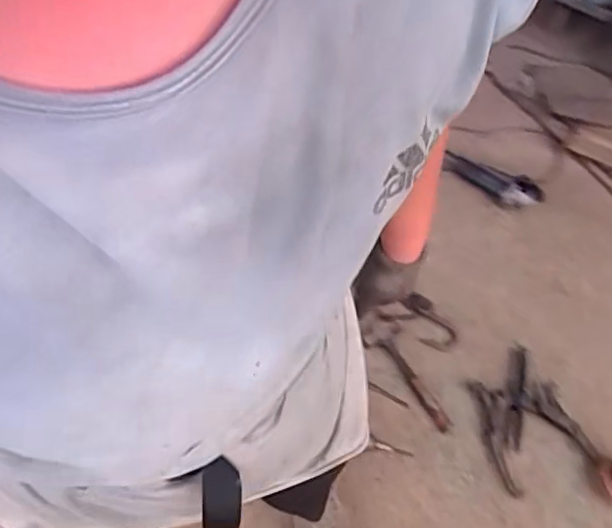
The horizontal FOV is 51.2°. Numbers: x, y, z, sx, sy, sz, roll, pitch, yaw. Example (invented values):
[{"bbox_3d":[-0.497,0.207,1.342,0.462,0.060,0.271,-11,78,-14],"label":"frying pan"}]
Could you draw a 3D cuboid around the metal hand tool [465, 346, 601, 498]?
[{"bbox_3d":[0.545,0.395,1.616,0.261,0.038,0.319,-22,63,-15],"label":"metal hand tool"}]

